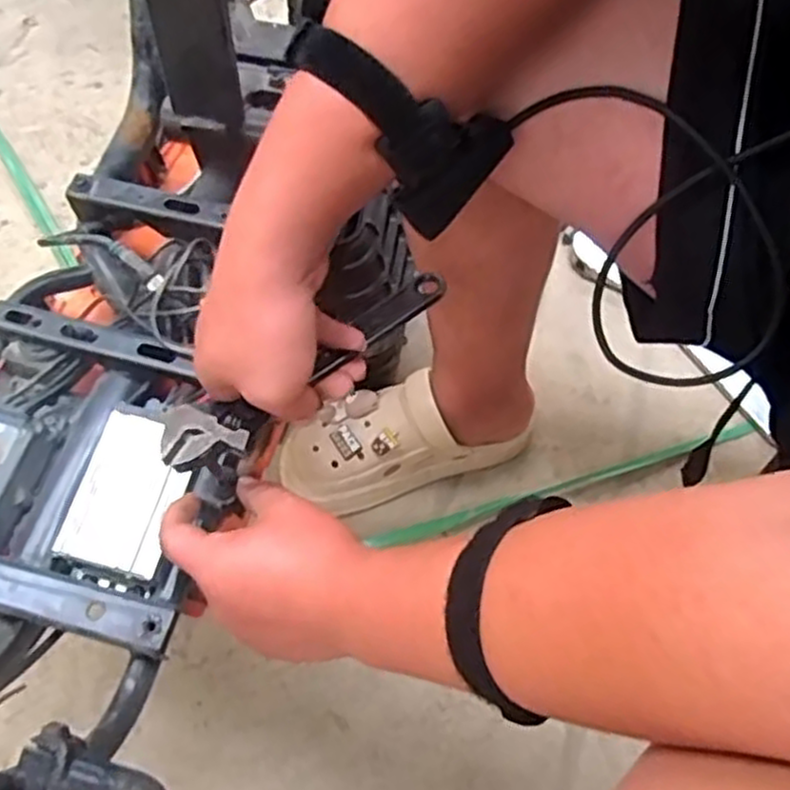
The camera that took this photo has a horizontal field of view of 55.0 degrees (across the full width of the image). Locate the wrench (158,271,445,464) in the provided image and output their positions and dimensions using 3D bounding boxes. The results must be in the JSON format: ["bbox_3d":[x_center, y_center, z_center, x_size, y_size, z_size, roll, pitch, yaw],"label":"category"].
[{"bbox_3d":[-0.049,-0.016,0.453,0.196,0.012,0.045,-31,64,-13],"label":"wrench"}]

